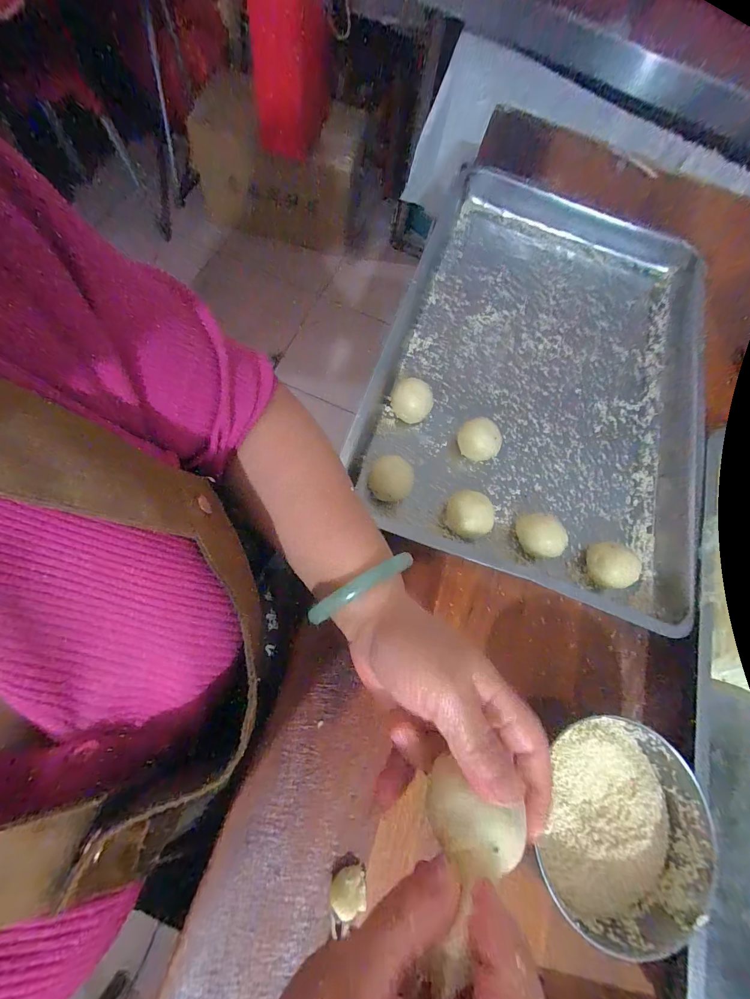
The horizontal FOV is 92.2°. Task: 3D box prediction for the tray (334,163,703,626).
[{"bbox_3d":[0.226,-0.186,0.462,0.388,0.051,0.582,19,69,4],"label":"tray"}]

